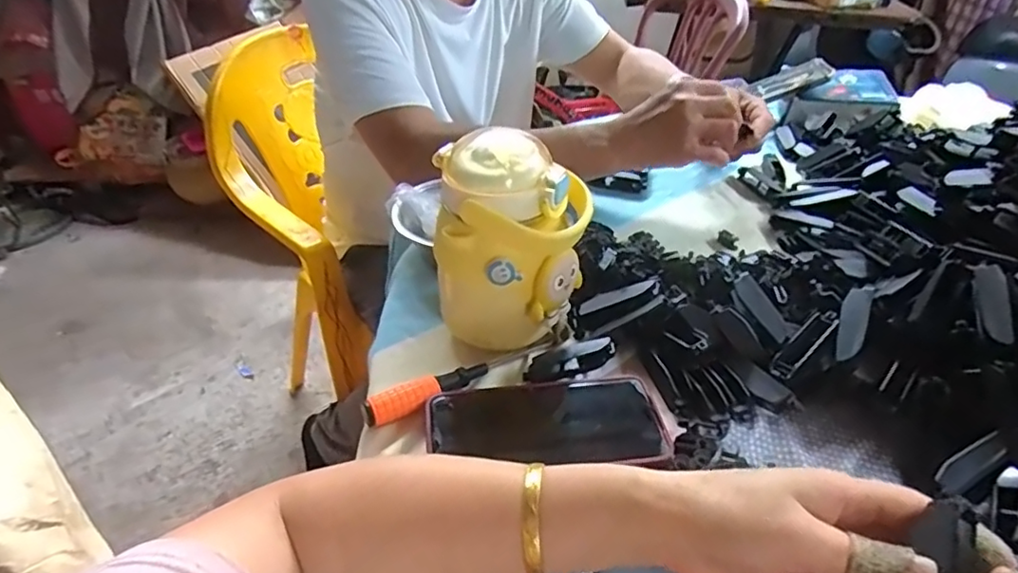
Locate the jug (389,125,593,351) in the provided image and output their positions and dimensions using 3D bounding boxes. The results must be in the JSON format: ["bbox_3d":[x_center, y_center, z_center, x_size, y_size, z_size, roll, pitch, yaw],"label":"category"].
[{"bbox_3d":[-0.006,-0.029,0.445,0.114,0.149,0.091,24,43,27],"label":"jug"}]

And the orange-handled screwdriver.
[{"bbox_3d":[-0.032,0.064,0.445,0.158,0.021,0.020,-24,44,-28],"label":"orange-handled screwdriver"}]

